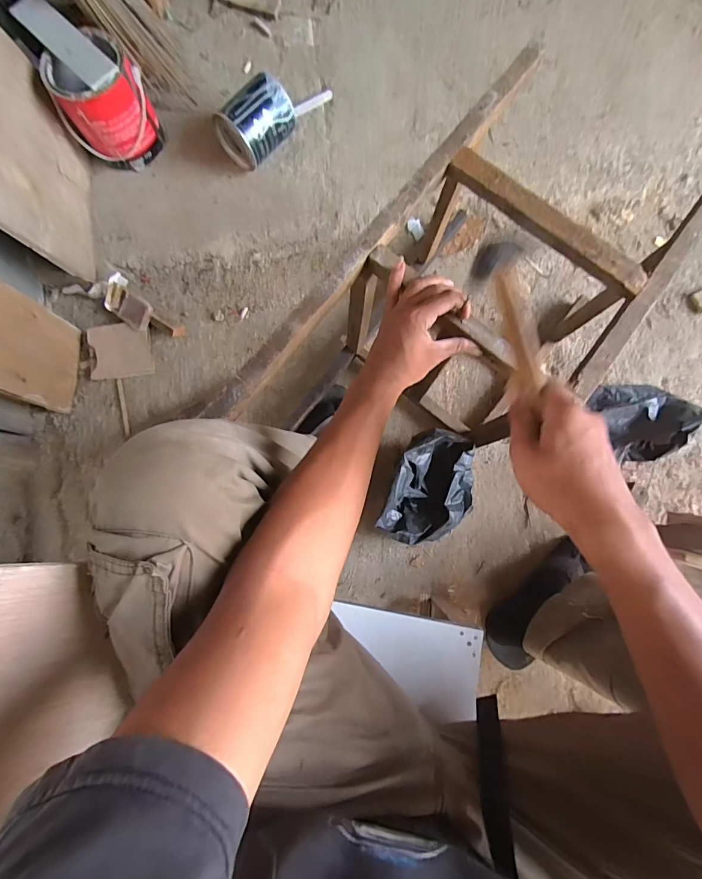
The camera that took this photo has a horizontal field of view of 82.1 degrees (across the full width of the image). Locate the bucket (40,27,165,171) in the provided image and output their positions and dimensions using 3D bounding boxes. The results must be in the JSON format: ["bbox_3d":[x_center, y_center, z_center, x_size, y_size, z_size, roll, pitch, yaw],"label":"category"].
[{"bbox_3d":[-0.475,-0.649,0.798,0.173,0.154,0.137,-33,83,-1],"label":"bucket"}]

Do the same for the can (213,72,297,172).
[{"bbox_3d":[-0.190,-0.629,0.809,0.108,0.113,0.139,41,87,7],"label":"can"}]

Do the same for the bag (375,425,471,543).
[{"bbox_3d":[0.146,0.090,0.710,0.141,0.100,0.209,21,85,5],"label":"bag"}]

